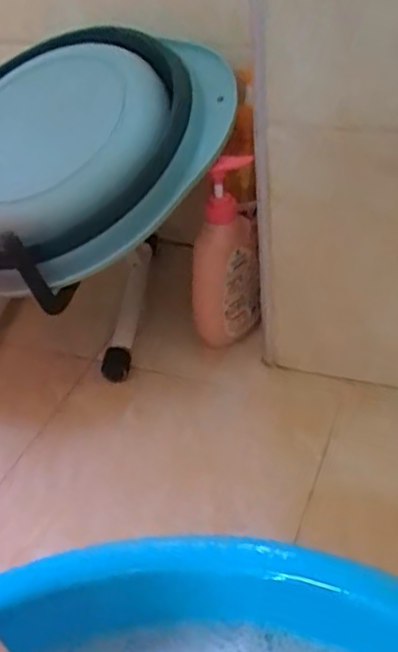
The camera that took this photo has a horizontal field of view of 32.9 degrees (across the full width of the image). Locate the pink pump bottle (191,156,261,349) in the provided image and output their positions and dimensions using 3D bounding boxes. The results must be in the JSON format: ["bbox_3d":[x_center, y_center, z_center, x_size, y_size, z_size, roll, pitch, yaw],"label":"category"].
[{"bbox_3d":[0.028,-0.078,0.771,0.084,0.227,0.060,-7,35,2],"label":"pink pump bottle"}]

